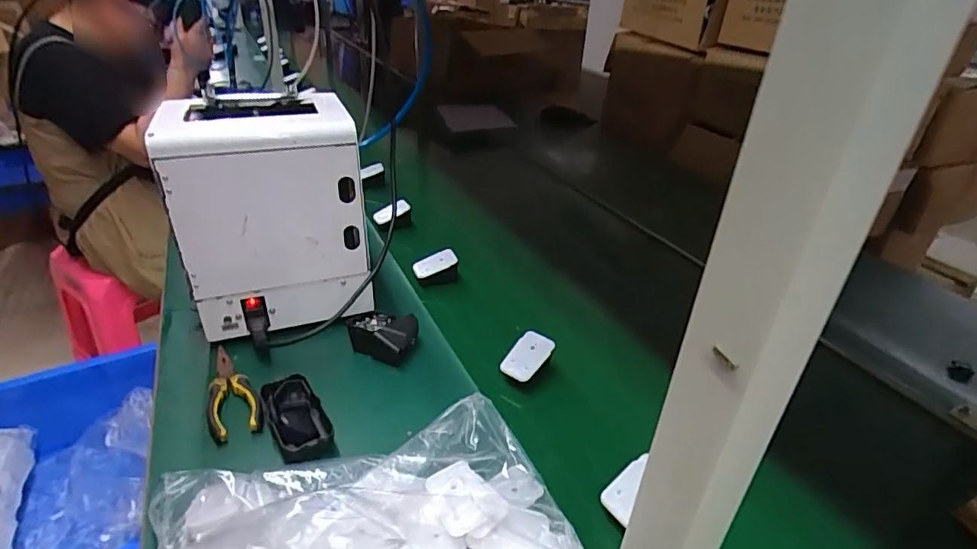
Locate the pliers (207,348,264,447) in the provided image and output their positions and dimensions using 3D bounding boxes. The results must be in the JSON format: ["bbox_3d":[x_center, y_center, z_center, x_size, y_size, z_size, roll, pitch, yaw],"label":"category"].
[{"bbox_3d":[-0.301,0.133,0.604,0.053,0.024,0.143,-18,38,-30],"label":"pliers"}]

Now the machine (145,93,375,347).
[{"bbox_3d":[-0.276,-0.081,0.678,0.210,0.256,0.157,-9,34,-18],"label":"machine"}]

